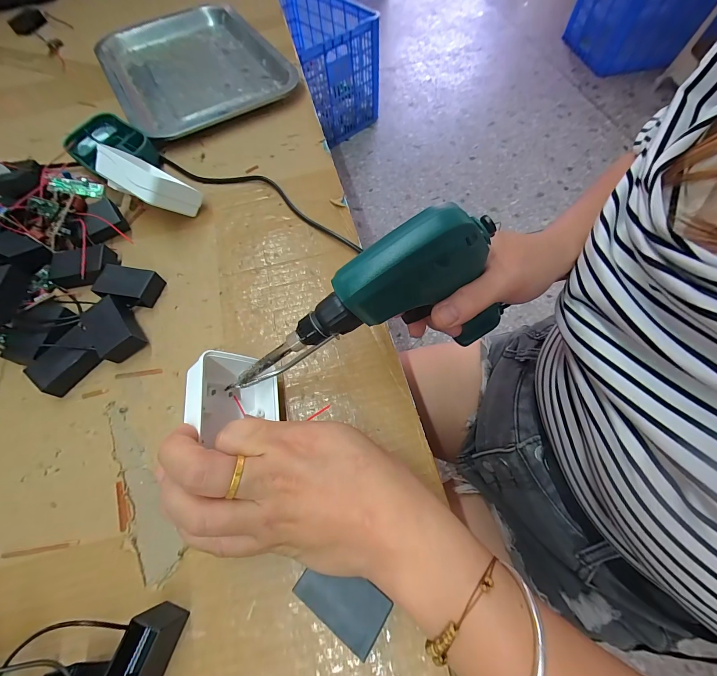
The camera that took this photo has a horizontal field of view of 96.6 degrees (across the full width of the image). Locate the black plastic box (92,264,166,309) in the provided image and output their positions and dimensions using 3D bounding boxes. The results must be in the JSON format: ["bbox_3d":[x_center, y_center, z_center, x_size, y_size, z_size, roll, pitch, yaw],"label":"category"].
[{"bbox_3d":[-0.202,-0.044,0.281,0.048,0.018,0.031,10,65,8],"label":"black plastic box"}]

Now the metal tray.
[{"bbox_3d":[-0.230,-0.375,0.439,0.206,0.020,0.312,-30,66,-11],"label":"metal tray"}]

